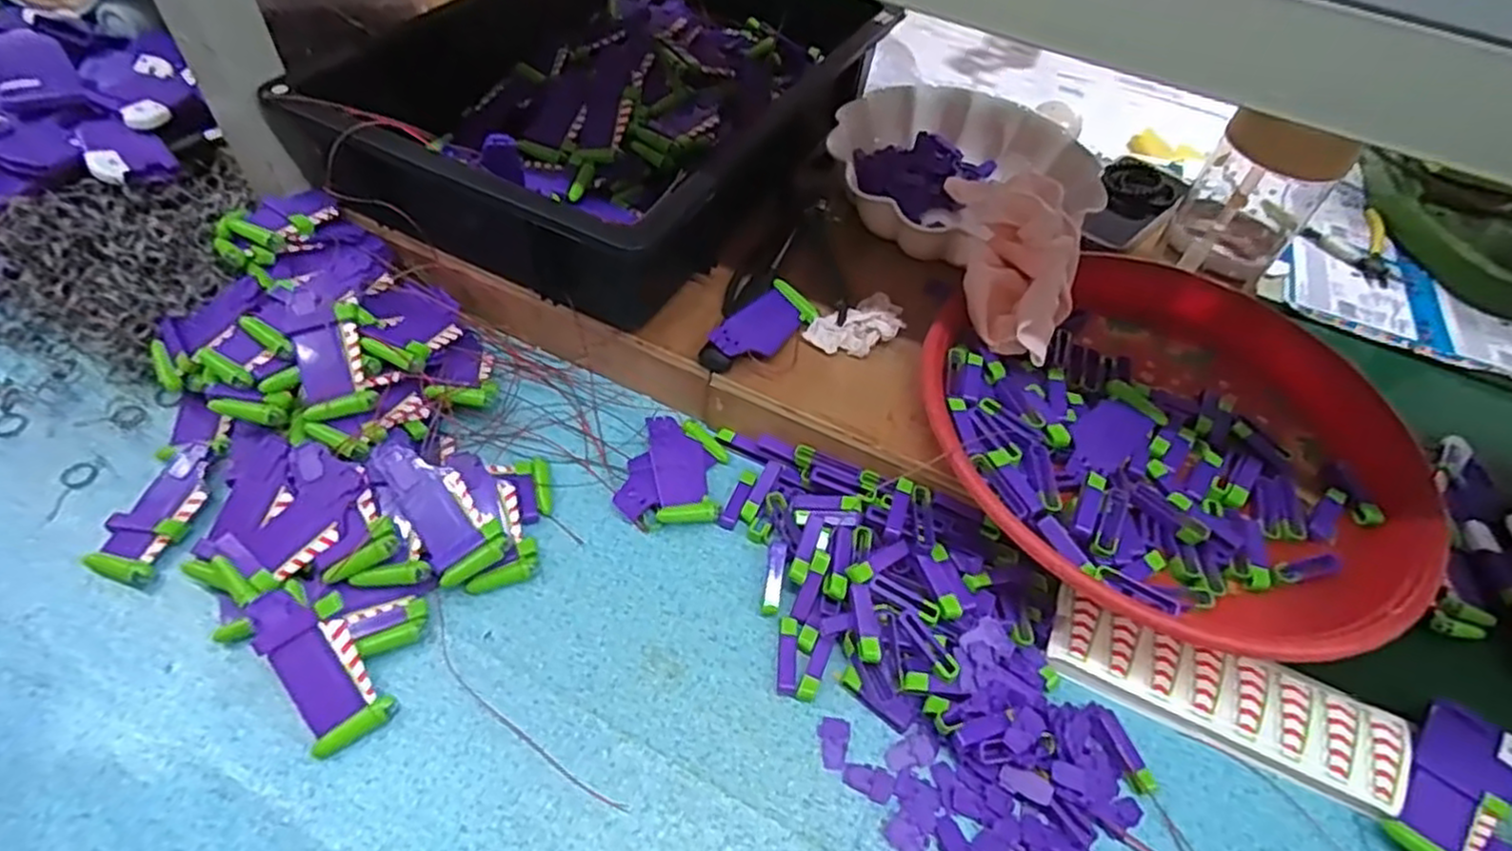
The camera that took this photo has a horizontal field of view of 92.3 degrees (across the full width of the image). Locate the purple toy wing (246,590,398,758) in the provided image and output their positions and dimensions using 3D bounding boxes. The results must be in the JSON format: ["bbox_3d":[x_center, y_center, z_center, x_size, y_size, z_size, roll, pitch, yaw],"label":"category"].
[{"bbox_3d":[-0.234,0.128,0.387,0.040,0.011,0.090,-36,91,-29],"label":"purple toy wing"}]

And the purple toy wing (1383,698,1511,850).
[{"bbox_3d":[0.398,0.205,0.413,0.112,0.021,0.048,-28,60,-25],"label":"purple toy wing"}]

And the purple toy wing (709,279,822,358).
[{"bbox_3d":[0.007,-0.071,0.506,0.039,0.007,0.090,44,51,3],"label":"purple toy wing"}]

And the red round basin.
[{"bbox_3d":[0.268,0.015,0.489,0.299,0.074,0.296,3,52,-4],"label":"red round basin"}]

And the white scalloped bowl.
[{"bbox_3d":[0.168,-0.213,0.611,0.206,0.057,0.196,3,52,-4],"label":"white scalloped bowl"}]

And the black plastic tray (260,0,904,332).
[{"bbox_3d":[-0.109,-0.277,0.596,0.312,0.088,0.435,27,54,15],"label":"black plastic tray"}]

